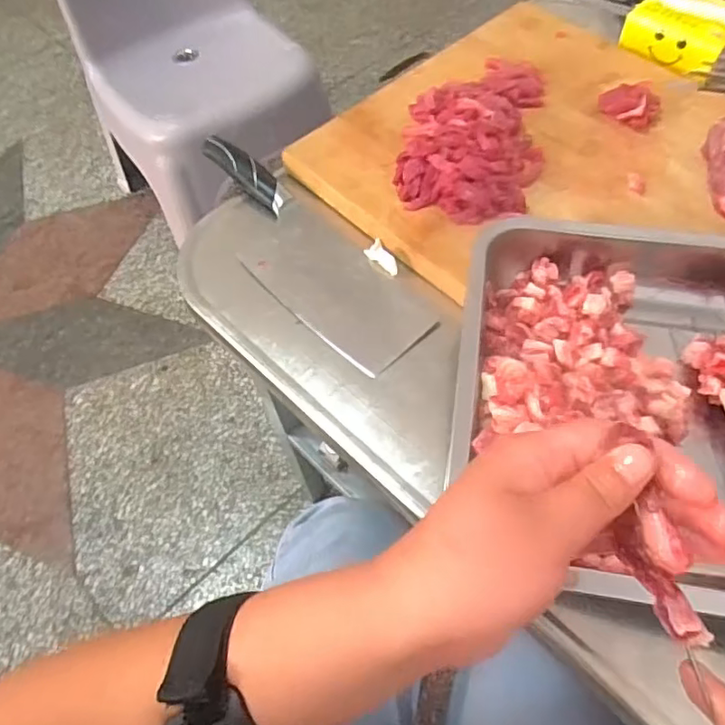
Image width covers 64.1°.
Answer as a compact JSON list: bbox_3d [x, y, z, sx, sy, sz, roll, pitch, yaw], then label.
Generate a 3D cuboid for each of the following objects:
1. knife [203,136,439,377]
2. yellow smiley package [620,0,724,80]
[{"bbox_3d":[-0.060,-0.100,0.502,0.080,0.029,0.277,-39,64,-21],"label":"knife"},{"bbox_3d":[0.326,-0.336,0.581,0.074,0.042,0.102,-35,64,-17],"label":"yellow smiley package"}]

